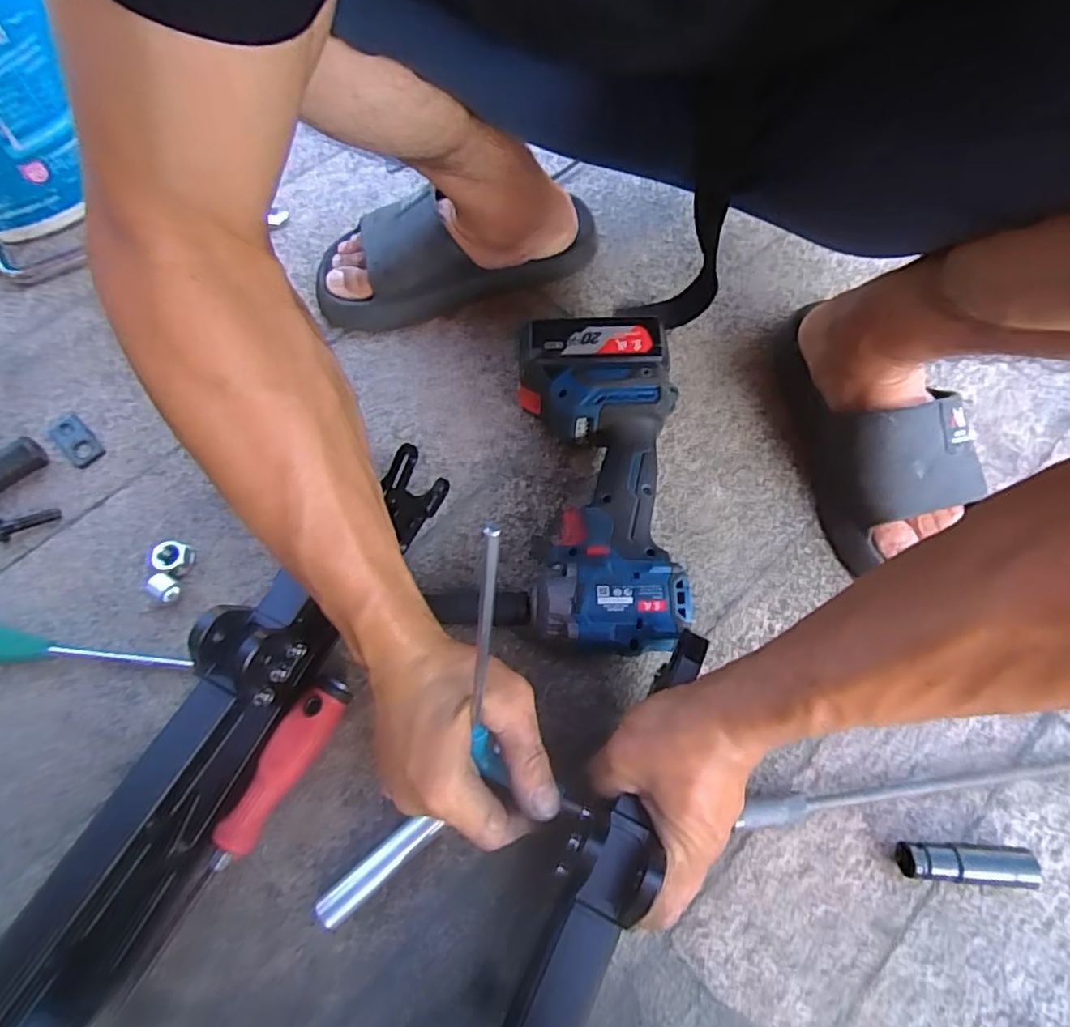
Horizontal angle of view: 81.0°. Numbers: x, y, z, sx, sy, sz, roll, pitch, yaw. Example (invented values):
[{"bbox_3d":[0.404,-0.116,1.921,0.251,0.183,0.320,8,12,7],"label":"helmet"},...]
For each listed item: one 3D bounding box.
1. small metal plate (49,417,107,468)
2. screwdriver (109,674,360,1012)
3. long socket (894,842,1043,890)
[{"bbox_3d":[-0.383,-0.060,0.524,0.026,0.008,0.052,-42,72,-16],"label":"small metal plate"},{"bbox_3d":[-0.184,0.199,0.394,0.026,0.031,0.202,27,69,12],"label":"screwdriver"},{"bbox_3d":[0.267,0.216,0.387,0.076,0.024,0.021,3,66,2],"label":"long socket"}]

